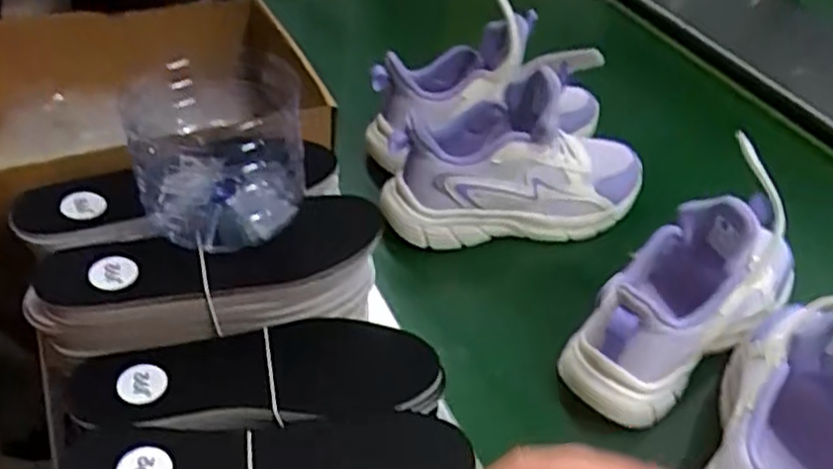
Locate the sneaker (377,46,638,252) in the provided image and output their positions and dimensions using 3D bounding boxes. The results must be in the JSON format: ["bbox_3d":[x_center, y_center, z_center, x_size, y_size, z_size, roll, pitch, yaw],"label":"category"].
[{"bbox_3d":[0.091,-0.073,0.615,0.238,0.140,0.081,-5,46,-12],"label":"sneaker"}]

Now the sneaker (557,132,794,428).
[{"bbox_3d":[0.209,0.028,0.517,0.220,0.125,0.087,-29,55,-31],"label":"sneaker"}]

